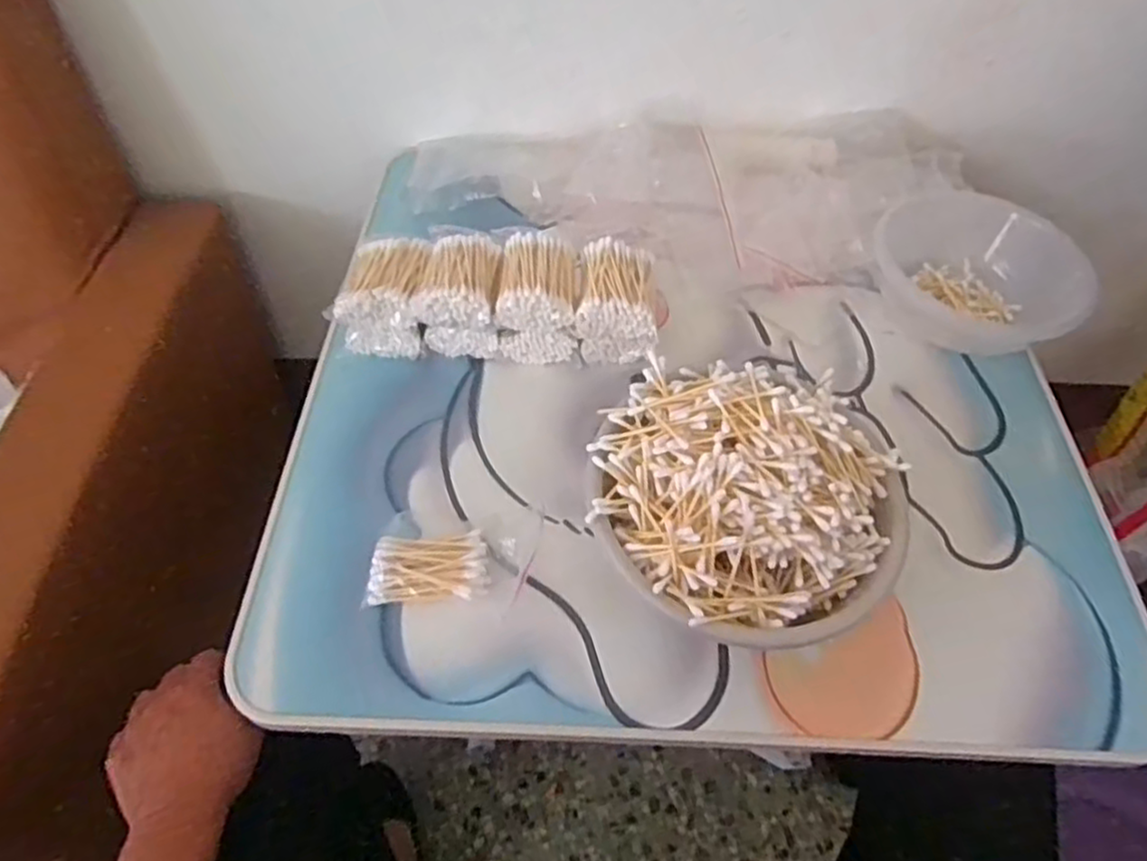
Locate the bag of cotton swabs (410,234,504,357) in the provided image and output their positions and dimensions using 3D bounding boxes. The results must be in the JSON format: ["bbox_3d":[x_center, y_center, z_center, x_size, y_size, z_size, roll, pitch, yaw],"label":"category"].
[{"bbox_3d":[-0.088,-0.105,0.577,0.064,0.071,0.076,4,56,1],"label":"bag of cotton swabs"}]

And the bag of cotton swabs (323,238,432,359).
[{"bbox_3d":[-0.149,-0.107,0.582,0.065,0.060,0.083,6,56,2],"label":"bag of cotton swabs"}]

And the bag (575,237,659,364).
[{"bbox_3d":[0.035,-0.095,0.569,0.059,0.073,0.073,6,56,2],"label":"bag"}]

